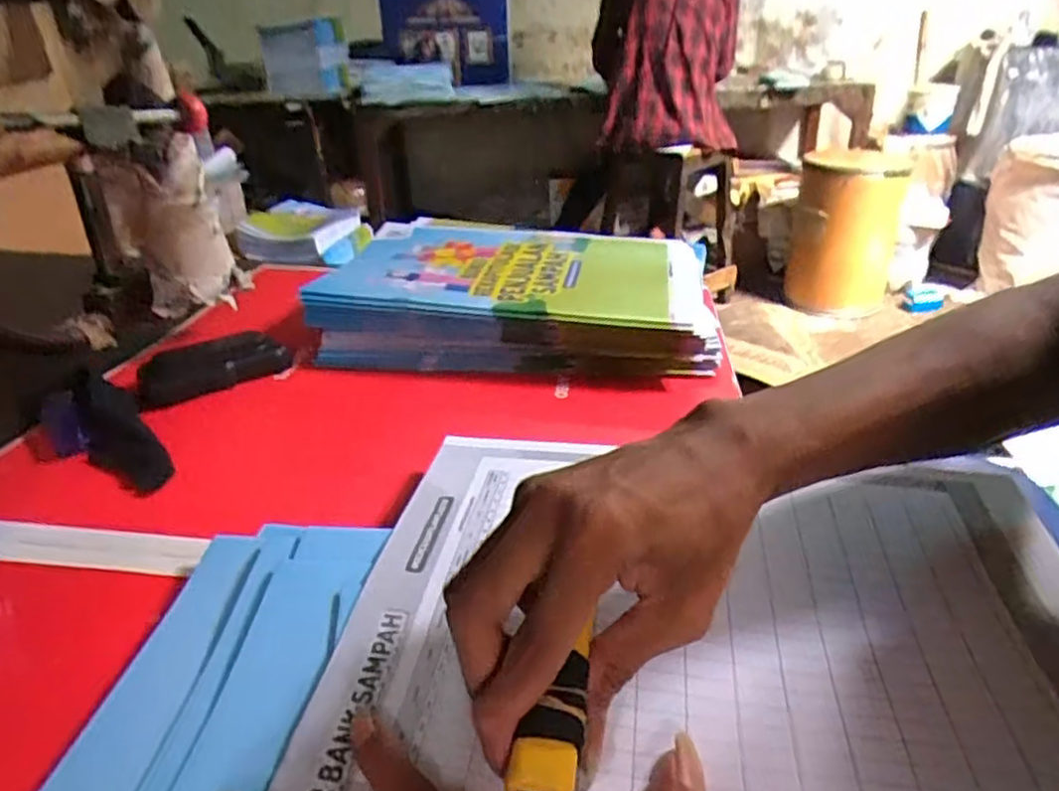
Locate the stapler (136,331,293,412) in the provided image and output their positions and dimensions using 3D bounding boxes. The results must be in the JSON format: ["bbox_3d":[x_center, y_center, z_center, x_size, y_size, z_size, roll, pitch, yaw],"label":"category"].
[{"bbox_3d":[-0.243,-0.023,0.542,0.111,0.034,0.023,-20,36,-28],"label":"stapler"}]

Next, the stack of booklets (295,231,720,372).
[{"bbox_3d":[-0.006,-0.109,0.665,0.346,0.040,0.262,1,31,4],"label":"stack of booklets"}]

